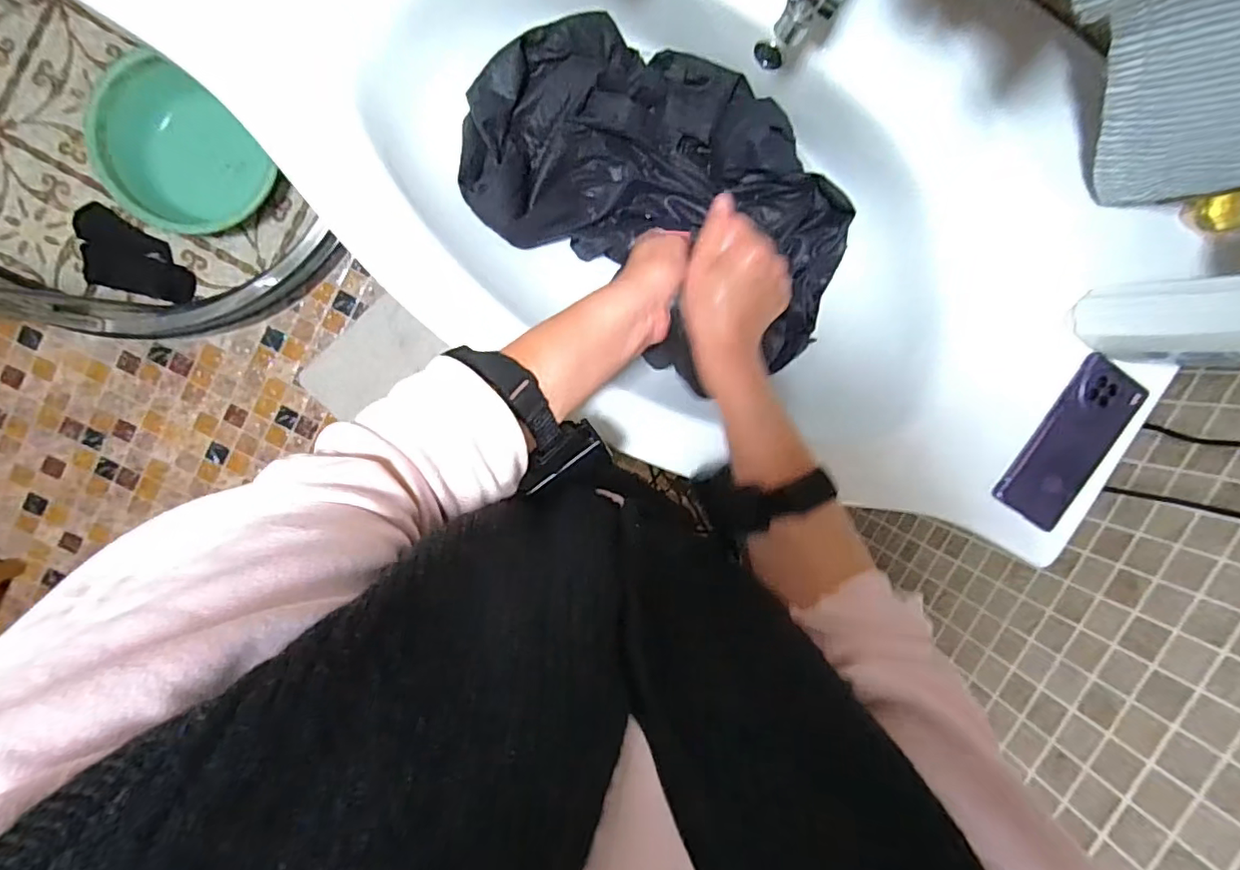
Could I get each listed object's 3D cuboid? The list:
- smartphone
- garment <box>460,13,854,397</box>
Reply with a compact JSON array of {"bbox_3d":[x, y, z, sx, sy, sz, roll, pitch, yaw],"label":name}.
[{"bbox_3d":[0.437,0.010,0.549,0.075,0.013,0.162,32,94,-8],"label":"smartphone"},{"bbox_3d":[0.051,-0.243,0.579,0.402,0.070,0.261,36,93,-9],"label":"garment"}]

